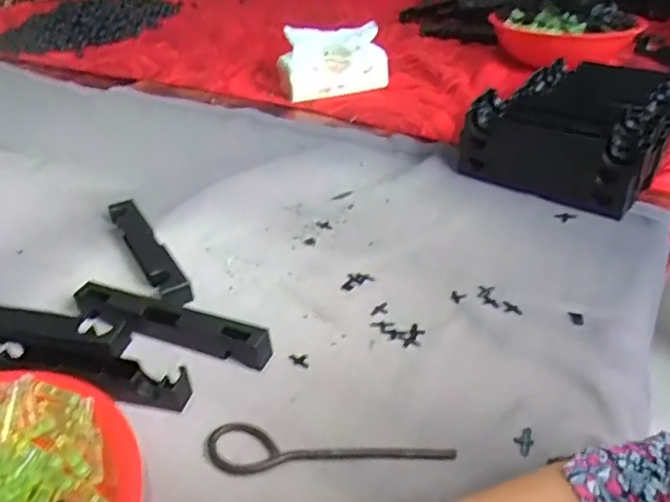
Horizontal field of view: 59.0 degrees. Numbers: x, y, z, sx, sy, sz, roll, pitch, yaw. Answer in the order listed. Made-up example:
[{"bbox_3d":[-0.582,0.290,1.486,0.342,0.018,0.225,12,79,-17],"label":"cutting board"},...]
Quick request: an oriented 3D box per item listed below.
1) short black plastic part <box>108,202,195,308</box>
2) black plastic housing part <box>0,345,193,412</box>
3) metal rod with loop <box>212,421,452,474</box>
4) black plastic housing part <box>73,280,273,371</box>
[{"bbox_3d":[-0.196,-0.003,0.619,0.029,0.021,0.194,-23,40,-24],"label":"short black plastic part"},{"bbox_3d":[-0.212,0.097,0.483,0.192,0.022,0.032,6,37,14],"label":"black plastic housing part"},{"bbox_3d":[-0.006,0.142,0.423,0.178,0.005,0.041,0,36,6],"label":"metal rod with loop"},{"bbox_3d":[-0.145,0.064,0.521,0.189,0.032,0.023,11,38,20],"label":"black plastic housing part"}]

